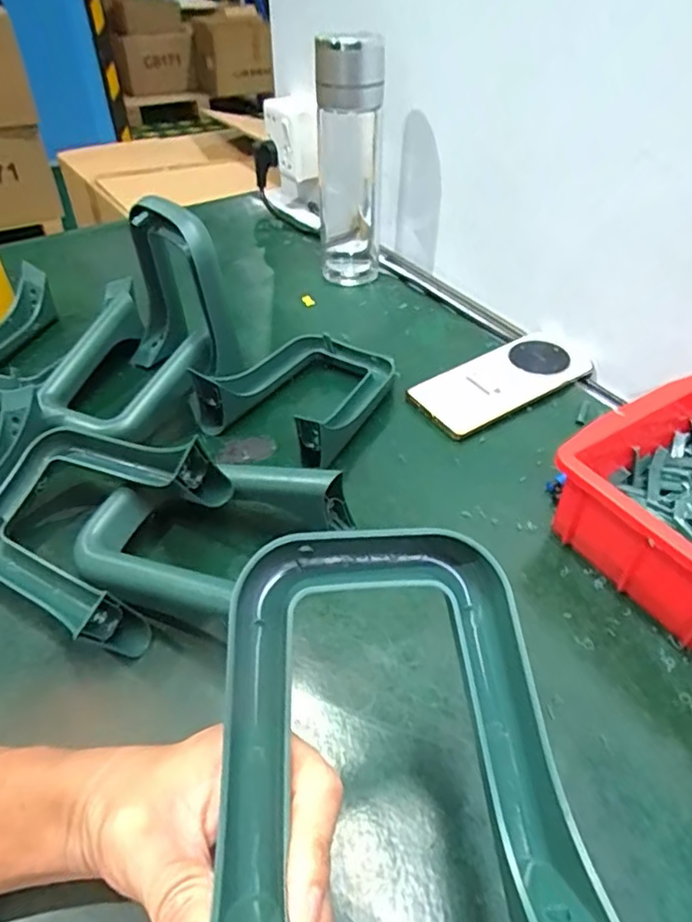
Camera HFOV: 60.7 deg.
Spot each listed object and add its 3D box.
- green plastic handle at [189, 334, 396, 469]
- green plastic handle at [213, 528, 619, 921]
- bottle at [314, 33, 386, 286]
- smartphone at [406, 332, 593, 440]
[{"bbox_3d":[-0.038,-0.067,0.518,0.131,0.046,0.157,21,48,21],"label":"green plastic handle"},{"bbox_3d":[0.016,0.104,0.207,0.125,0.063,0.157,-5,44,-4],"label":"green plastic handle"},{"bbox_3d":[0.004,-0.329,0.657,0.067,0.239,0.073,-1,43,-1],"label":"bottle"},{"bbox_3d":[0.143,-0.074,0.539,0.160,0.009,0.072,-26,54,-18],"label":"smartphone"}]

